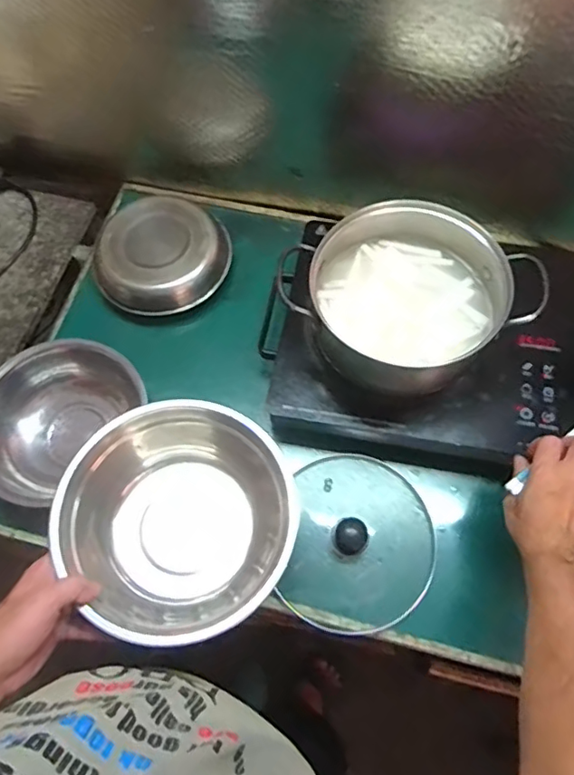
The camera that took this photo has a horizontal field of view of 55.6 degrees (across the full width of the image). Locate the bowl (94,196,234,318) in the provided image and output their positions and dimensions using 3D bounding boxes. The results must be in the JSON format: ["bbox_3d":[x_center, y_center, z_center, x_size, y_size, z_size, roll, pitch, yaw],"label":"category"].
[{"bbox_3d":[-0.189,-0.192,0.818,0.199,0.083,0.163,11,68,7],"label":"bowl"}]

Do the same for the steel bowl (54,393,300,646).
[{"bbox_3d":[-0.104,0.133,0.556,0.215,0.090,0.223,-1,68,2],"label":"steel bowl"}]

